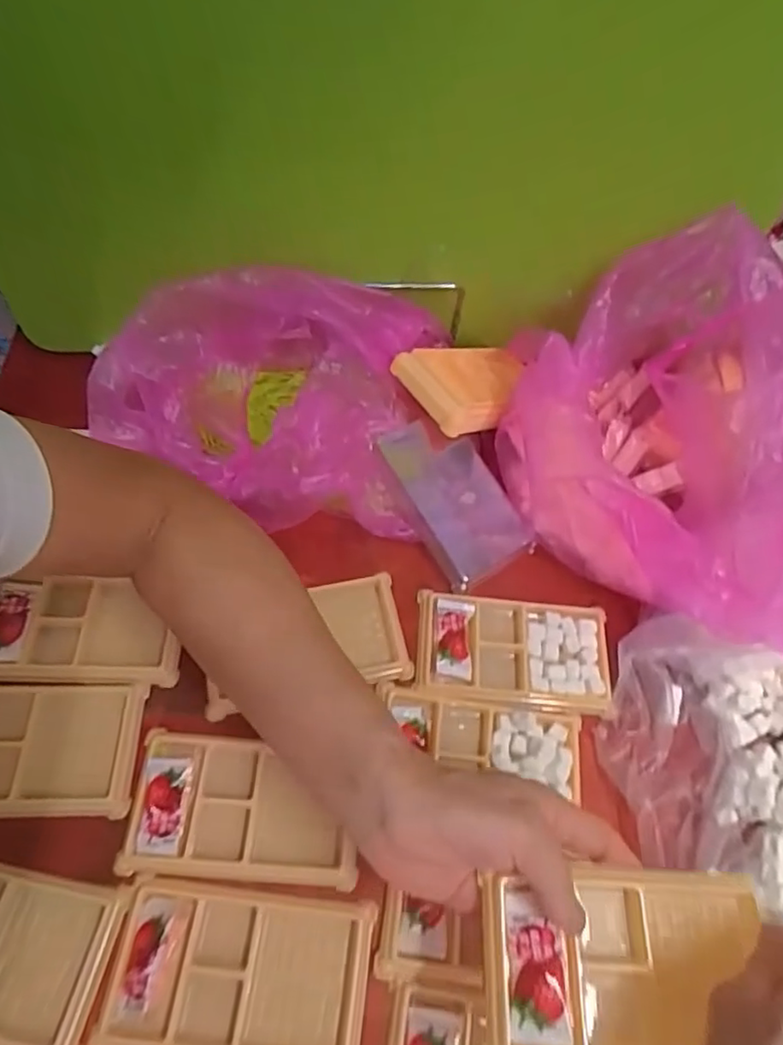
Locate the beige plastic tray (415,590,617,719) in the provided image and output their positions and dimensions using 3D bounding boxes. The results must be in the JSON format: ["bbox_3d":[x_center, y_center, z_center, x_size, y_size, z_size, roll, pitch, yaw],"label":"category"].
[{"bbox_3d":[0.086,0.092,0.440,0.133,0.017,0.075,7,59,-1],"label":"beige plastic tray"}]

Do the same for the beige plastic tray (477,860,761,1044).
[{"bbox_3d":[0.105,0.203,0.283,0.126,0.015,0.077,4,59,-2],"label":"beige plastic tray"}]

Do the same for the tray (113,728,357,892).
[{"bbox_3d":[-0.088,0.172,0.376,0.134,0.010,0.077,6,59,-1],"label":"tray"}]

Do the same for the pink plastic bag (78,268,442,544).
[{"bbox_3d":[-0.092,-0.088,0.467,0.264,0.104,0.177,-1,59,-5],"label":"pink plastic bag"}]

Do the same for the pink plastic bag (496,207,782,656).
[{"bbox_3d":[0.228,-0.066,0.439,0.228,0.172,0.282,-34,67,-22],"label":"pink plastic bag"}]

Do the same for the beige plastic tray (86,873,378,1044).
[{"bbox_3d":[-0.082,0.241,0.329,0.136,0.014,0.078,7,59,0],"label":"beige plastic tray"}]

